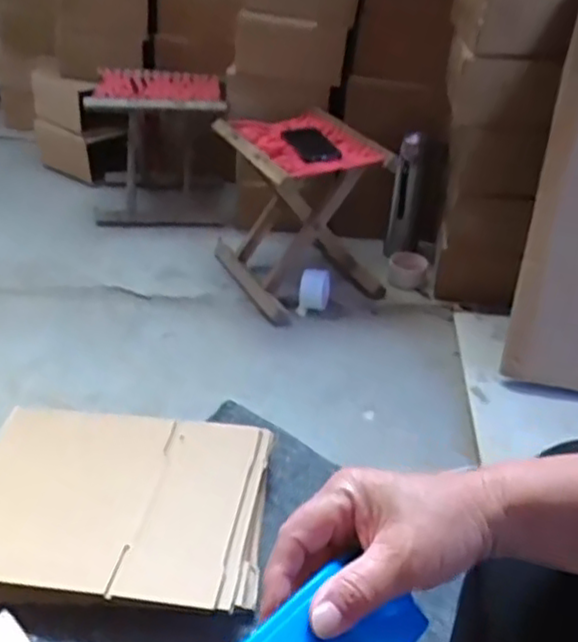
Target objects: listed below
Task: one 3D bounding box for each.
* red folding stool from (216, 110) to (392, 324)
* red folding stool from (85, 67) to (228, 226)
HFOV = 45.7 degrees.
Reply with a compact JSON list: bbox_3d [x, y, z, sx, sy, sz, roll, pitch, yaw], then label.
[{"bbox_3d":[0.019,-0.226,1.382,0.277,0.286,0.344,-11,36,-19],"label":"red folding stool"},{"bbox_3d":[-0.317,-0.450,1.699,0.305,0.281,0.339,-3,34,-7],"label":"red folding stool"}]

